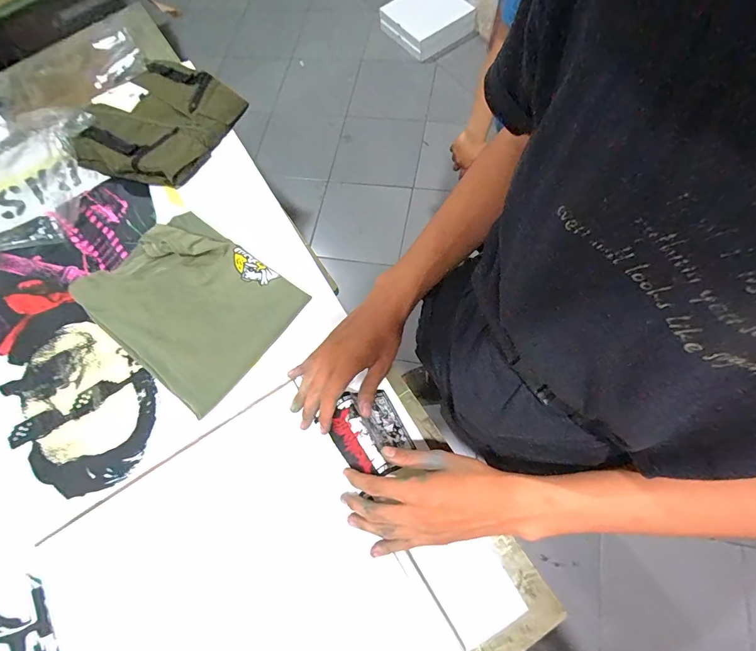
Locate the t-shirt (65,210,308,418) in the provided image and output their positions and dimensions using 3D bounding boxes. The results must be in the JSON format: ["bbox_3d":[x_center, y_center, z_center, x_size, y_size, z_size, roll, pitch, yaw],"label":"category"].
[{"bbox_3d":[-0.281,-0.044,0.564,0.285,0.031,0.221,37,75,12],"label":"t-shirt"}]

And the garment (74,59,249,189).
[{"bbox_3d":[-0.402,-0.370,0.710,0.258,0.056,0.257,26,75,14],"label":"garment"}]

